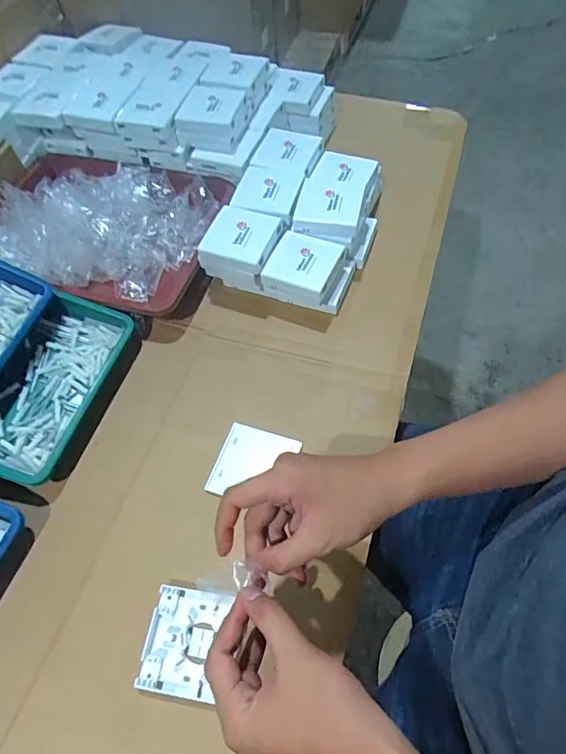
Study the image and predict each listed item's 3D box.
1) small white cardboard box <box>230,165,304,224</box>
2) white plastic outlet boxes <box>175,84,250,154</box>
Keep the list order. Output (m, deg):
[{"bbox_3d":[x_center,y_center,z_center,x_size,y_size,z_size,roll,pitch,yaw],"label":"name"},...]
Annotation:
[{"bbox_3d":[-0.017,-0.252,0.651,0.090,0.031,0.085,18,62,15],"label":"small white cardboard box"},{"bbox_3d":[-0.102,-0.388,0.696,0.086,0.044,0.098,13,61,12],"label":"white plastic outlet boxes"}]

